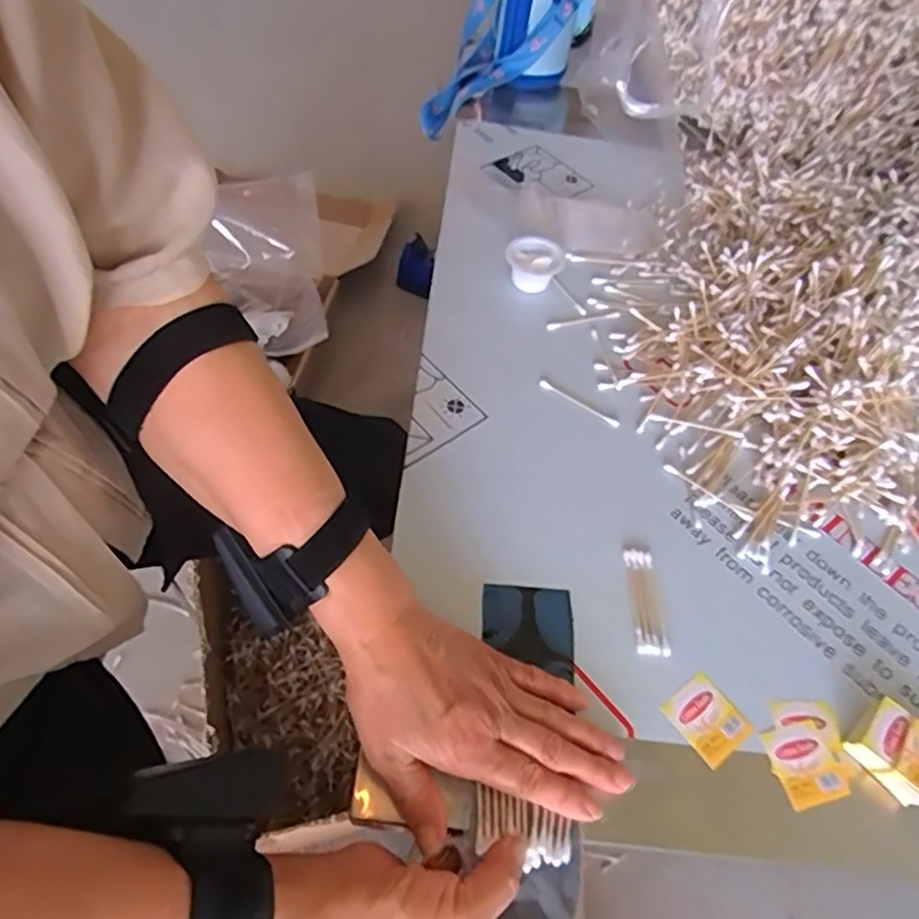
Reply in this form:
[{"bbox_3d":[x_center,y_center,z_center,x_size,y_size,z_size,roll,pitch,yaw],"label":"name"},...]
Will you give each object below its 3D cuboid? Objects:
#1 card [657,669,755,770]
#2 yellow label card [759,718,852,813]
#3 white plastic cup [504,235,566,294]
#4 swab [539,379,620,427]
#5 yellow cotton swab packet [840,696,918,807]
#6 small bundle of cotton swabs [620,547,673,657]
[{"bbox_3d":[0.152,0.160,0.403,0.040,0.004,0.045,-30,64,-25],"label":"card"},{"bbox_3d":[0.208,0.183,0.394,0.039,0.004,0.044,-9,57,-14],"label":"yellow label card"},{"bbox_3d":[0.069,-0.180,0.610,0.054,0.028,0.054,4,55,-5],"label":"white plastic cup"},{"bbox_3d":[0.097,-0.046,0.535,0.073,0.005,0.008,30,58,16],"label":"swab"},{"bbox_3d":[0.266,0.177,0.394,0.044,0.020,0.047,-35,66,-27],"label":"yellow cotton swab packet"},{"bbox_3d":[0.126,0.095,0.441,0.021,0.006,0.073,3,55,-6],"label":"small bundle of cotton swabs"}]

